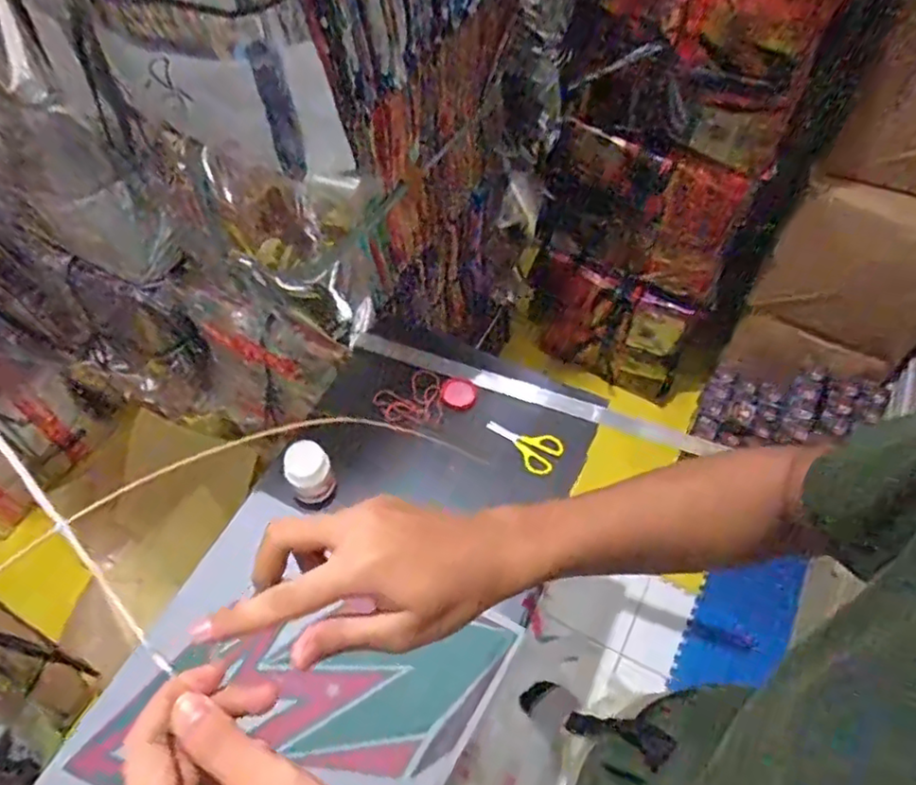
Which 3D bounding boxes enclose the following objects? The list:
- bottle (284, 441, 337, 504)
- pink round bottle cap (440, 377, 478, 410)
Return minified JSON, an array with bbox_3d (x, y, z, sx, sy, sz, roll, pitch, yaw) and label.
[{"bbox_3d":[-0.197,0.111,0.853,0.061,0.081,0.060,-25,59,-15],"label":"bottle"},{"bbox_3d":[0.001,0.000,0.966,0.056,0.011,0.056,0,56,0],"label":"pink round bottle cap"}]

